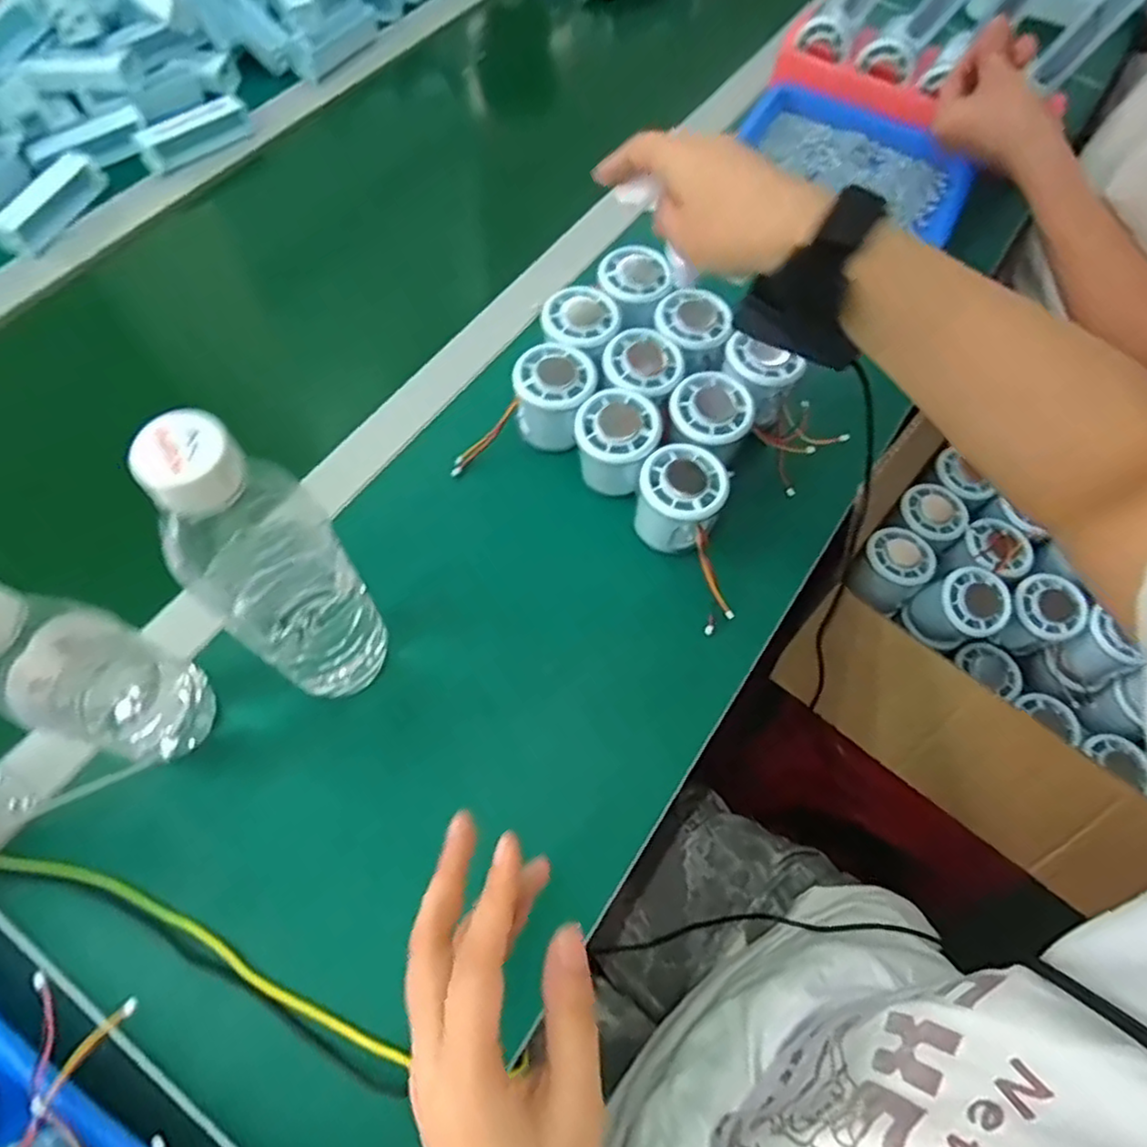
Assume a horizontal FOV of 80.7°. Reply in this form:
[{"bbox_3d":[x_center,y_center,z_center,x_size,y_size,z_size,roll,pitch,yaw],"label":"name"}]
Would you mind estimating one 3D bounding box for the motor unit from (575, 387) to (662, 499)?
[{"bbox_3d":[0.029,-0.090,0.480,0.056,0.057,0.058,1,63,-3],"label":"motor unit"}]

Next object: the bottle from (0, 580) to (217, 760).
[{"bbox_3d":[-0.246,0.049,0.337,0.055,0.182,0.048,0,63,-3],"label":"bottle"}]

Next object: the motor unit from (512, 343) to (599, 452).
[{"bbox_3d":[-0.014,-0.129,0.495,0.056,0.054,0.054,5,63,-1],"label":"motor unit"}]

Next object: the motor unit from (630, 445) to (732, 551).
[{"bbox_3d":[0.072,-0.050,0.463,0.056,0.050,0.056,1,63,-3],"label":"motor unit"}]

